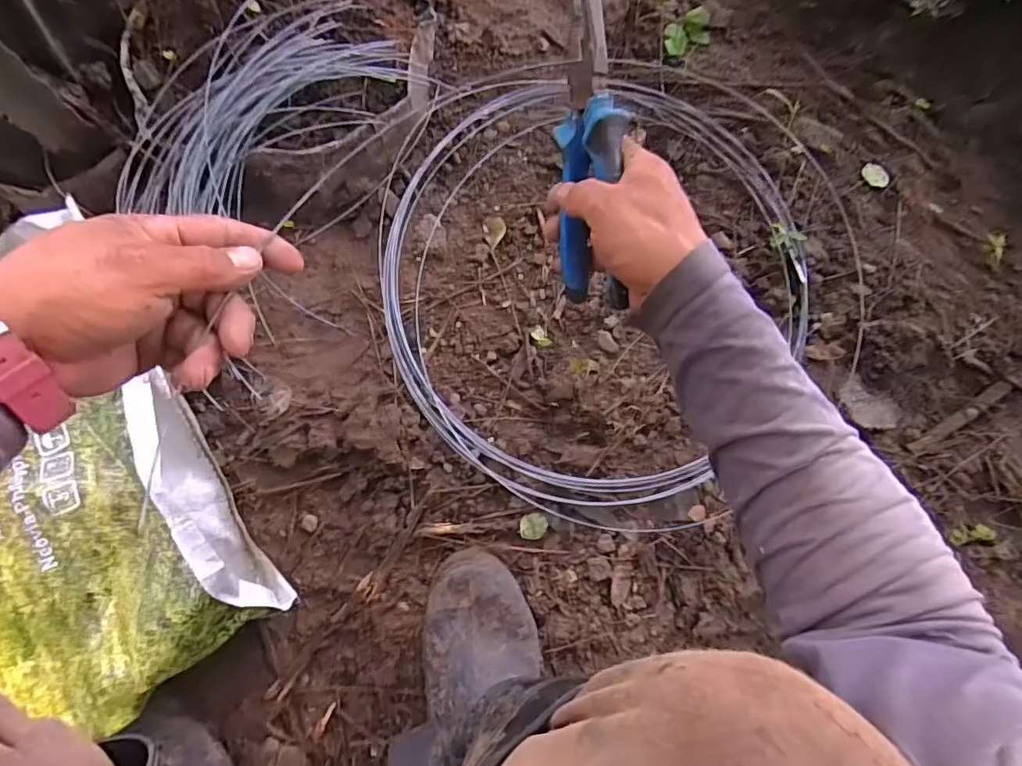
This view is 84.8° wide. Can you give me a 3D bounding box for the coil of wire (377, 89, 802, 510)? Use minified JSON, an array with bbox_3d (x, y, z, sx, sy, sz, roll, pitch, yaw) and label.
[{"bbox_3d":[0.098,-0.126,0.637,0.466,0.058,0.515,38,80,-2],"label":"coil of wire"}]

